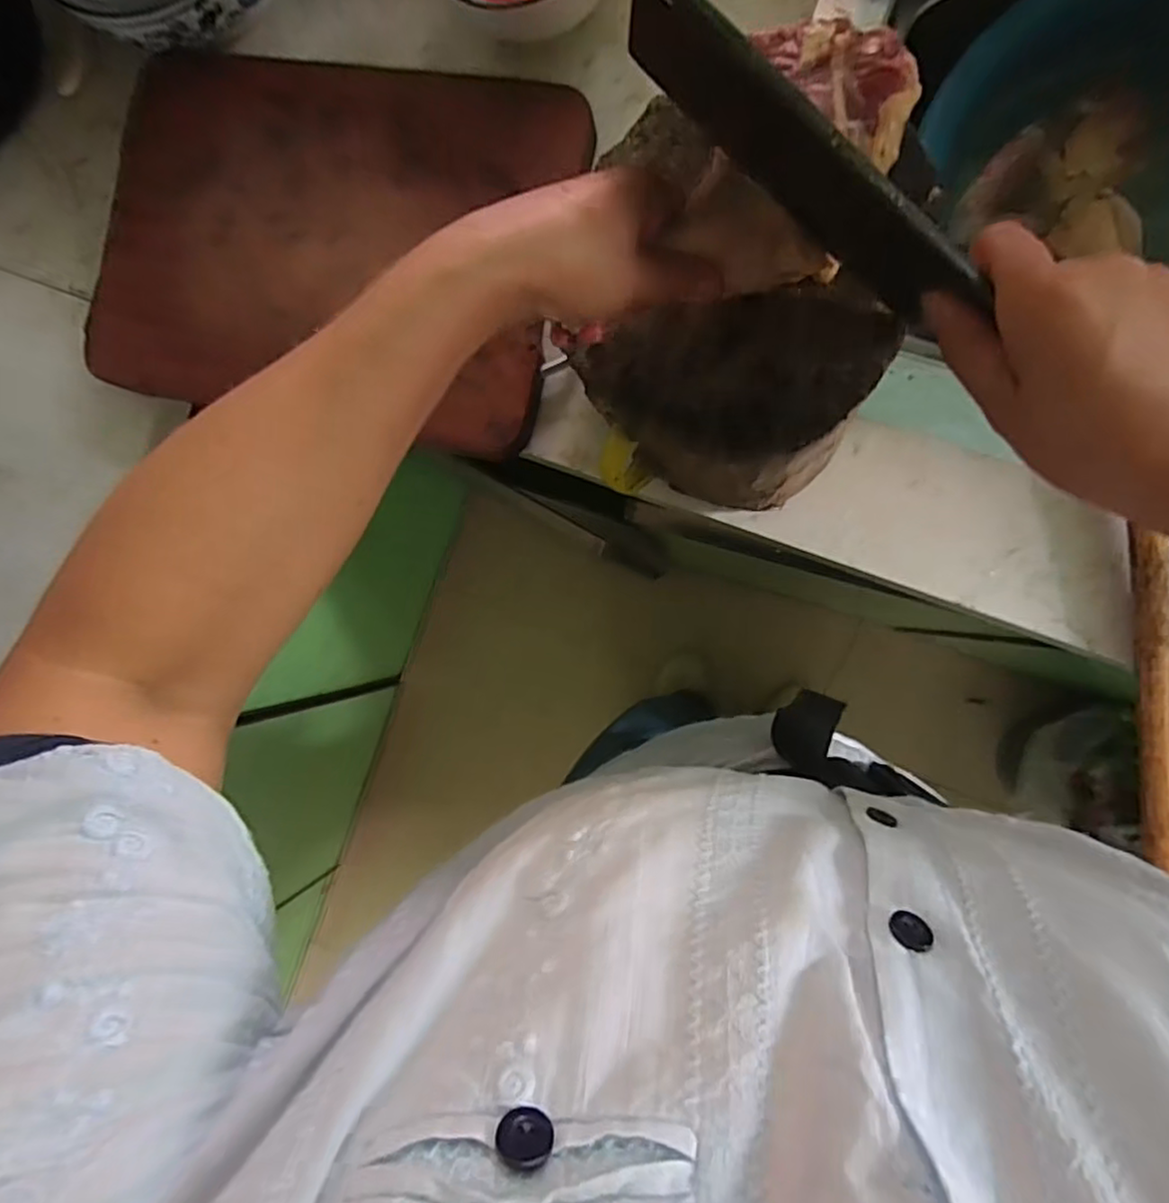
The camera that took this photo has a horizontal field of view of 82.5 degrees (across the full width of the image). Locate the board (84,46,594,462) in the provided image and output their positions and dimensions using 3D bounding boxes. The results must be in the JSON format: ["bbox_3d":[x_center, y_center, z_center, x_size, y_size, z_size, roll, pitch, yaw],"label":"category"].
[{"bbox_3d":[-0.209,-0.297,0.536,0.401,0.027,0.307,12,85,10],"label":"board"}]

